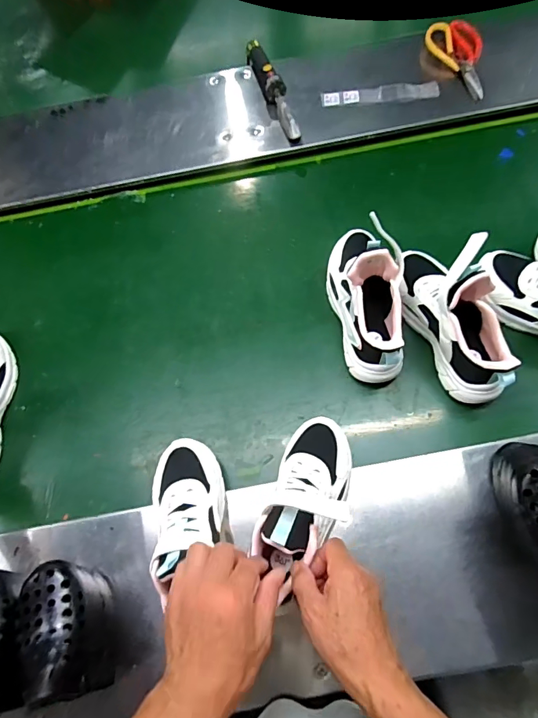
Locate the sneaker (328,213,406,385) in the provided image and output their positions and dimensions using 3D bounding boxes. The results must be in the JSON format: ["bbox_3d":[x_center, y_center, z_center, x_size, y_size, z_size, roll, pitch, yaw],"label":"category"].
[{"bbox_3d":[0.136,-0.095,0.614,0.075,0.143,0.230,-10,67,-1],"label":"sneaker"}]

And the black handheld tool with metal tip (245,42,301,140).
[{"bbox_3d":[0.006,-0.507,0.810,0.033,0.047,0.245,-20,68,-5],"label":"black handheld tool with metal tip"}]

